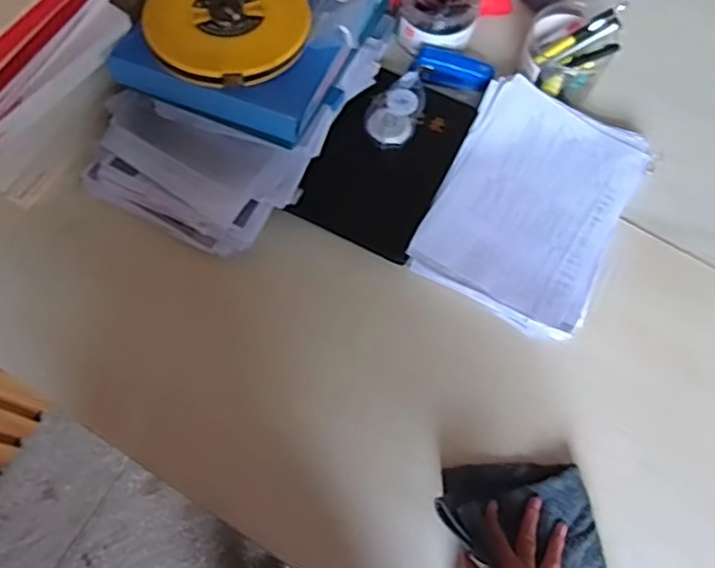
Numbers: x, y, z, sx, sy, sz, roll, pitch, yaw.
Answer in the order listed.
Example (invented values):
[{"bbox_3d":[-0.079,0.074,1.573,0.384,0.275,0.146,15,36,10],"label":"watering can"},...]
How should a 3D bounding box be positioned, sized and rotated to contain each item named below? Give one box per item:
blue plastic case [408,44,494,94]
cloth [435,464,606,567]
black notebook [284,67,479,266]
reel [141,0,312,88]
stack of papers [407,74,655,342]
[{"bbox_3d":[0.138,-0.310,0.941,0.112,0.025,0.043,18,70,5],"label":"blue plastic case"},{"bbox_3d":[0.182,0.287,0.690,0.170,0.062,0.200,-9,70,-5],"label":"cloth"},{"bbox_3d":[0.037,-0.163,0.859,0.161,0.012,0.238,26,77,2],"label":"black notebook"},{"bbox_3d":[-0.148,-0.303,0.748,0.175,0.022,0.178,1,69,-1],"label":"reel"},{"bbox_3d":[0.229,-0.108,0.857,0.230,0.022,0.318,27,71,8],"label":"stack of papers"}]

